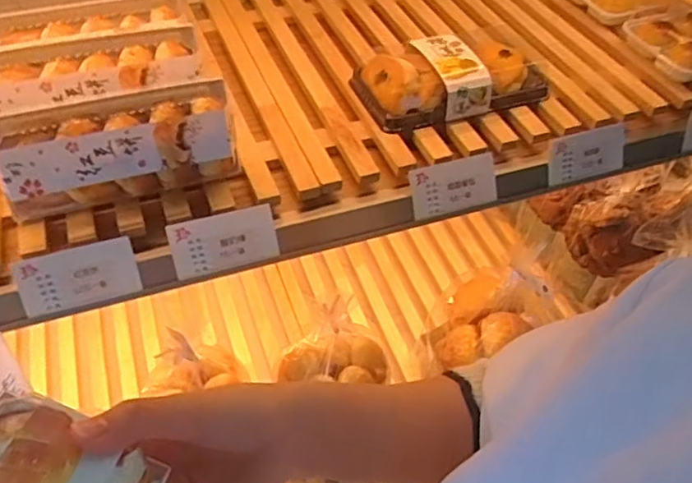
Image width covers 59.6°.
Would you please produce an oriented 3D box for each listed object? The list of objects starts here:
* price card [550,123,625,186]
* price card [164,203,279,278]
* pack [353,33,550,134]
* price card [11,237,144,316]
[{"bbox_3d":[0.248,-0.088,0.618,0.090,0.050,0.009,-14,29,-17],"label":"price card"},{"bbox_3d":[-0.105,0.000,0.524,0.089,0.047,0.004,-14,15,-16],"label":"price card"},{"bbox_3d":[0.106,-0.175,0.640,0.201,0.045,0.105,-13,48,-15],"label":"pack"},{"bbox_3d":[-0.216,0.028,0.488,0.088,0.045,0.004,-14,20,-17],"label":"price card"}]

